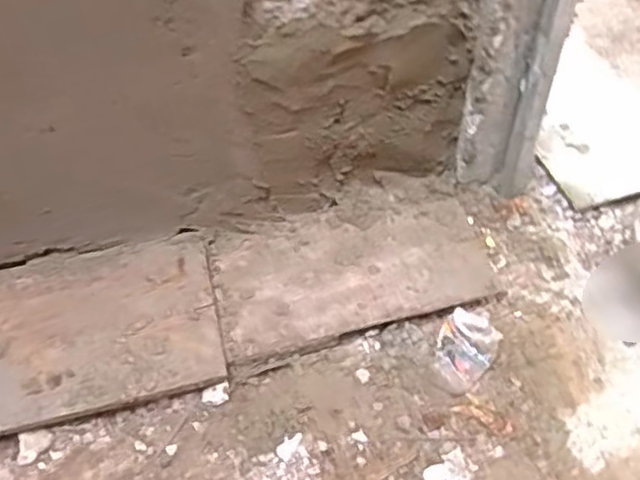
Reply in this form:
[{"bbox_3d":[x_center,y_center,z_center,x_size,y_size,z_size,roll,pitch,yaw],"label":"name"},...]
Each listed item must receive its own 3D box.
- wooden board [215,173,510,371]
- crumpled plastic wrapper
[{"bbox_3d":[0.052,0.047,1.300,0.514,0.050,0.302,-15,55,-7],"label":"wooden board"},{"bbox_3d":[0.259,0.195,1.201,0.097,0.033,0.160,24,58,18],"label":"crumpled plastic wrapper"}]

